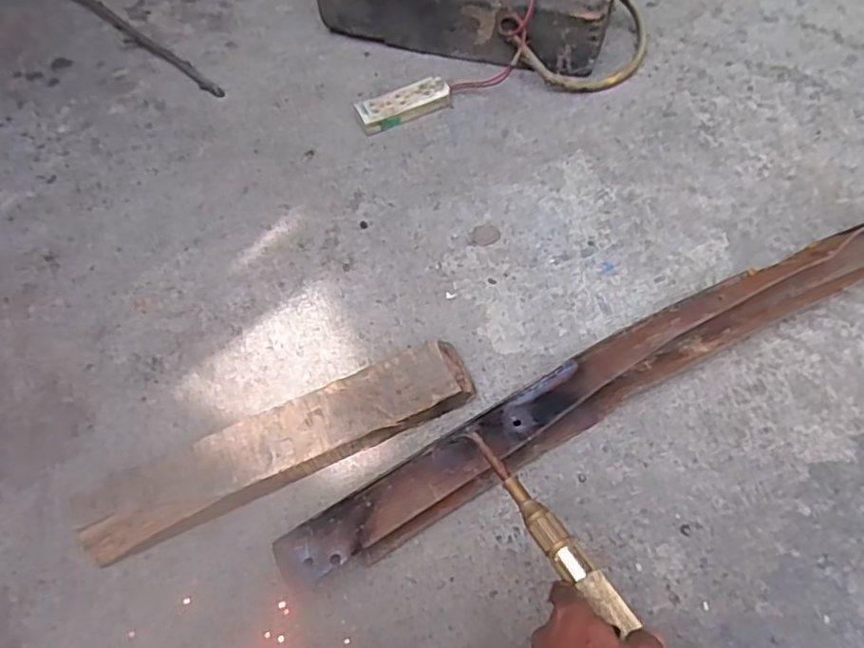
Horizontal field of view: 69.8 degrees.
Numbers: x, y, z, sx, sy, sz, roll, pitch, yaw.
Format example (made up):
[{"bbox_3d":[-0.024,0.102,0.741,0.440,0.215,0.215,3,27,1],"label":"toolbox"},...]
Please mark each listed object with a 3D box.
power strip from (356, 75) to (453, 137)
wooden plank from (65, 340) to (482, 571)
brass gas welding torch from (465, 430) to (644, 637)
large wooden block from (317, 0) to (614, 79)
[{"bbox_3d":[-0.041,-0.317,0.897,0.136,0.030,0.050,-23,60,-10],"label":"power strip"},{"bbox_3d":[-0.150,0.126,0.630,0.396,0.048,0.071,-23,60,-10],"label":"wooden plank"},{"bbox_3d":[0.113,0.196,0.448,0.041,0.048,0.309,-28,50,-12],"label":"brass gas welding torch"},{"bbox_3d":[0.049,-0.482,0.930,0.434,0.127,0.141,19,62,14],"label":"large wooden block"}]

